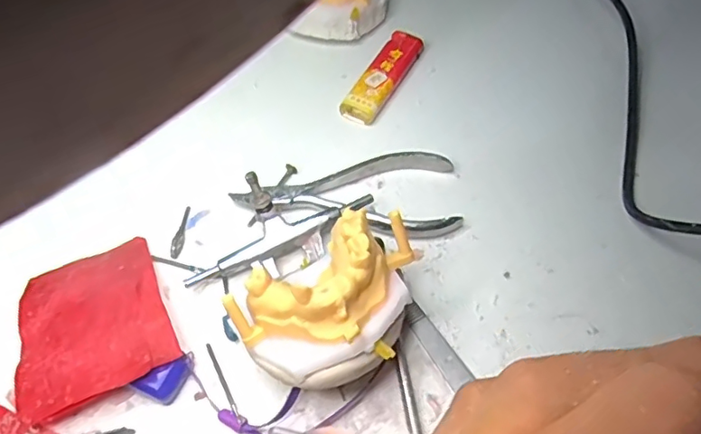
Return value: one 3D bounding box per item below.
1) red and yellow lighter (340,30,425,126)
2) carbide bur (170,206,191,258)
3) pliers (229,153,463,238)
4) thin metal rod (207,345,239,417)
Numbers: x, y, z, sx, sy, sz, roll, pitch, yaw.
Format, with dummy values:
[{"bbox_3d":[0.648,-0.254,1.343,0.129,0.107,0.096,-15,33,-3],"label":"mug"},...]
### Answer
[{"bbox_3d":[0.021,-0.090,0.362,0.023,0.010,0.082,24,59,14],"label":"red and yellow lighter"},{"bbox_3d":[-0.091,0.007,0.300,0.006,0.004,0.032,1,57,-1],"label":"carbide bur"},{"bbox_3d":[-0.001,-0.016,0.305,0.120,0.026,0.052,-2,57,-3],"label":"pliers"},{"bbox_3d":[-0.058,0.073,0.256,0.004,0.004,0.038,-24,60,-16],"label":"thin metal rod"}]

